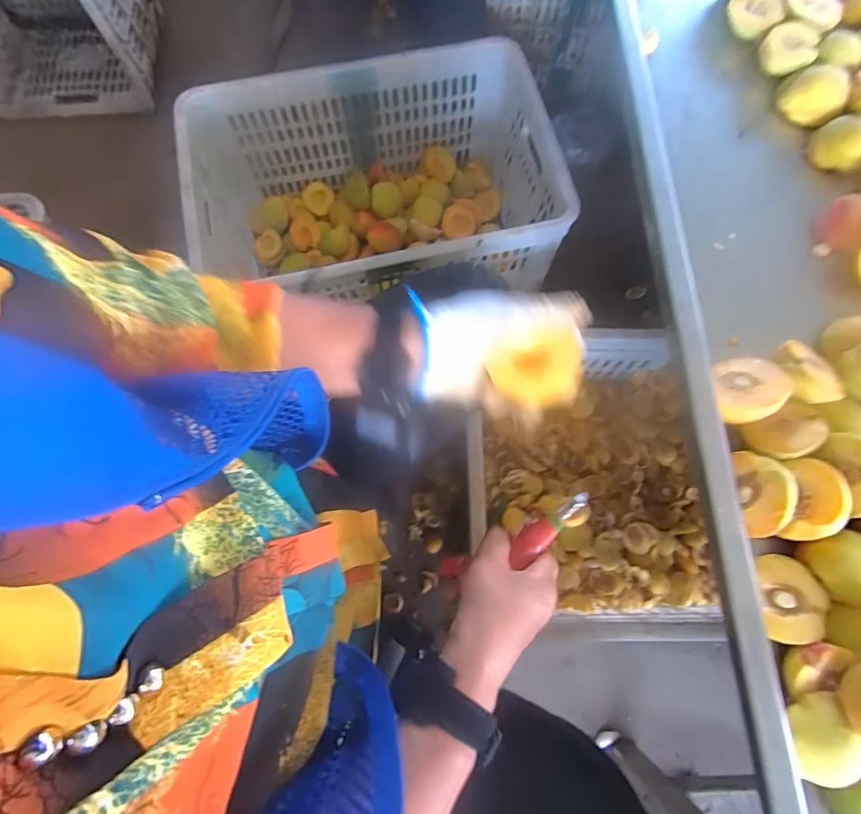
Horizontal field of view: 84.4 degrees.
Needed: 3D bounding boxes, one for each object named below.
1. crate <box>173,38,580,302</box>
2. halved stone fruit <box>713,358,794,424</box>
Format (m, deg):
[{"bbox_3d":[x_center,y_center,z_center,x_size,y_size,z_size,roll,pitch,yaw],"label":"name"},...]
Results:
[{"bbox_3d":[-0.084,-0.331,0.771,0.528,0.228,0.355,-13,76,-3],"label":"crate"},{"bbox_3d":[0.268,-0.011,0.397,0.052,0.029,0.061,-1,48,33],"label":"halved stone fruit"}]

